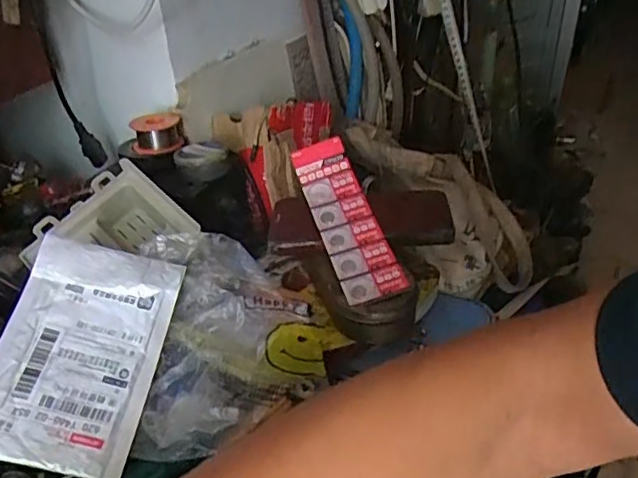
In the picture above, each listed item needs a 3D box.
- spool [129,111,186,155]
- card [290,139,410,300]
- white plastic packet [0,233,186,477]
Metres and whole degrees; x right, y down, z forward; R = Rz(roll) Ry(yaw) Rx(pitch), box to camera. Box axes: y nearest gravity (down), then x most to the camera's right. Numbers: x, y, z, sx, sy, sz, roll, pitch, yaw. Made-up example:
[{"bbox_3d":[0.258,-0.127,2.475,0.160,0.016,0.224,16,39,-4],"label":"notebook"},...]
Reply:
[{"bbox_3d":[-0.178,-0.117,0.657,0.056,0.032,0.056,-10,33,-11],"label":"spool"},{"bbox_3d":[0.022,-0.021,0.525,0.049,0.019,0.176,-19,51,-2],"label":"card"},{"bbox_3d":[-0.169,0.077,0.420,0.107,0.014,0.160,15,56,-8],"label":"white plastic packet"}]

